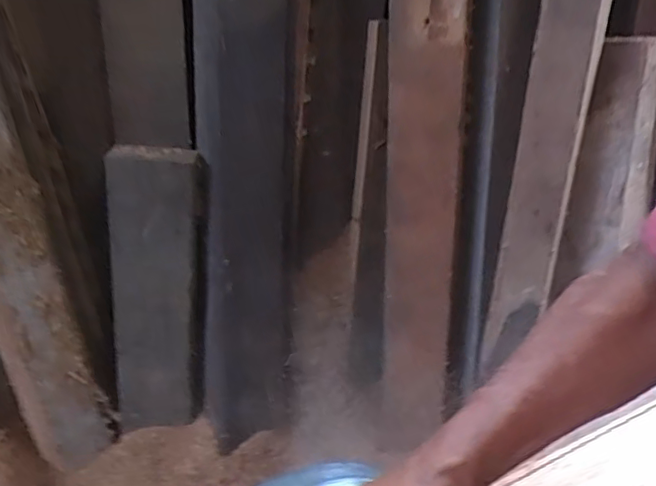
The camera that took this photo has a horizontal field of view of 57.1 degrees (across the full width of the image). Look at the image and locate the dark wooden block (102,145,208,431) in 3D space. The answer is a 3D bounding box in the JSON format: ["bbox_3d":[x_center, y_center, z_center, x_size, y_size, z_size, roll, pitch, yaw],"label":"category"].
[{"bbox_3d":[-0.275,0.089,0.959,0.146,0.491,0.050,1,27,-14],"label":"dark wooden block"}]

